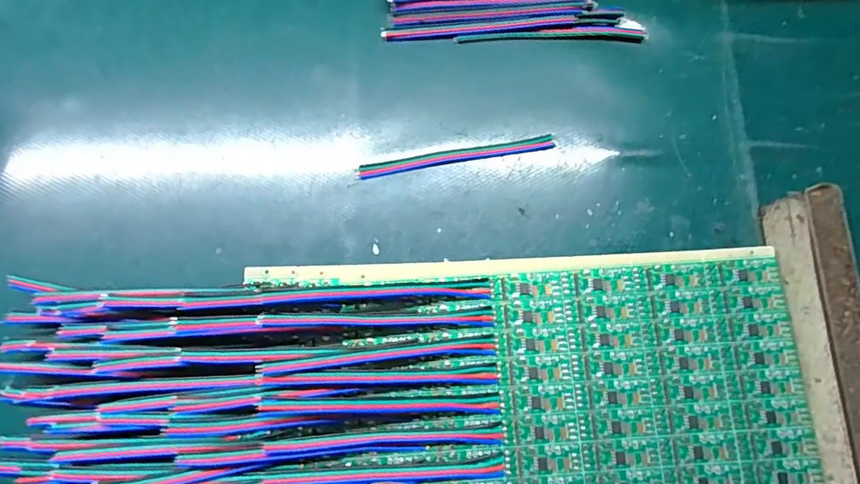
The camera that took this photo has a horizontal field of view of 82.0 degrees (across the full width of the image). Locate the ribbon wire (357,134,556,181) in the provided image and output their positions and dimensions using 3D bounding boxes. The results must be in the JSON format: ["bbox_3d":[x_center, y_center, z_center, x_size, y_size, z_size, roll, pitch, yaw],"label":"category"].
[{"bbox_3d":[0.013,-0.042,0.238,0.094,0.004,0.007,-10,79,-3],"label":"ribbon wire"}]

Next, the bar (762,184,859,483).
[{"bbox_3d":[0.169,0.077,0.204,0.018,0.031,0.196,-3,79,-2],"label":"bar"}]

